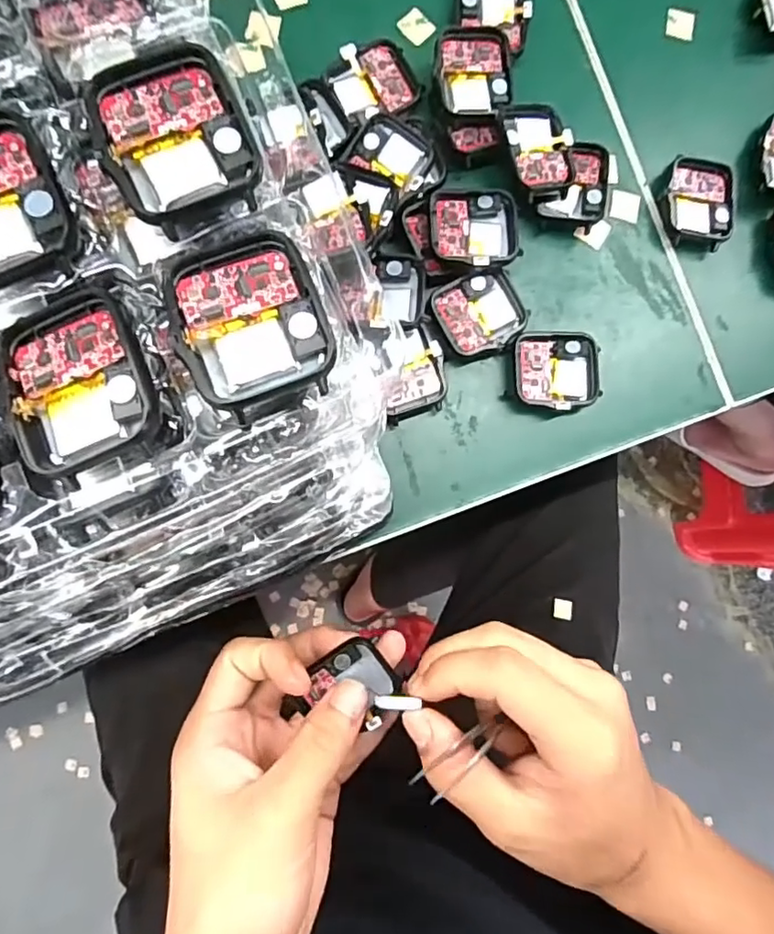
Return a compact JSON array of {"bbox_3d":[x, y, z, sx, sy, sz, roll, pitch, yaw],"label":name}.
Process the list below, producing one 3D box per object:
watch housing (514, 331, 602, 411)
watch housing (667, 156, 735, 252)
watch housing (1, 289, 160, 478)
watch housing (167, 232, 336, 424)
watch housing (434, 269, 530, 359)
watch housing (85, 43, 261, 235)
[{"bbox_3d":[0.084,-0.047,0.287,0.043,0.013,0.038,-3,85,-6],"label":"watch housing"},{"bbox_3d":[0.165,-0.138,0.305,0.036,0.011,0.044,5,84,-6],"label":"watch housing"},{"bbox_3d":[-0.080,-0.022,0.150,0.037,0.012,0.045,-16,86,-7],"label":"watch housing"},{"bbox_3d":[-0.036,-0.039,0.153,0.038,0.006,0.046,-23,87,-8],"label":"watch housing"},{"bbox_3d":[0.045,-0.075,0.284,0.042,0.007,0.037,-24,87,-8],"label":"watch housing"},{"bbox_3d":[-0.057,-0.089,0.155,0.038,0.007,0.047,-25,87,-8],"label":"watch housing"}]

